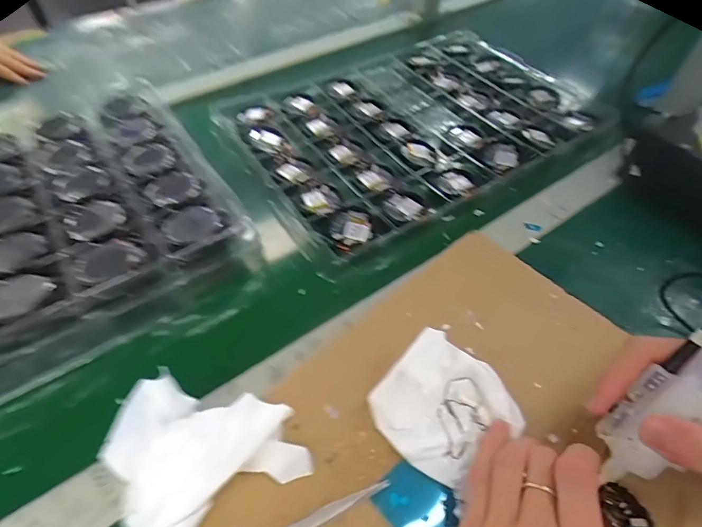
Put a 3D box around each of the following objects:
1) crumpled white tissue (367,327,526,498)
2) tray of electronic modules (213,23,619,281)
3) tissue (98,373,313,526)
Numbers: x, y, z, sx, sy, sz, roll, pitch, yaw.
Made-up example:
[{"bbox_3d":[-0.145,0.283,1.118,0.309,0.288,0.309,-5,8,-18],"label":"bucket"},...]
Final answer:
[{"bbox_3d":[0.063,0.098,0.288,0.085,0.018,0.081,37,61,26],"label":"crumpled white tissue"},{"bbox_3d":[0.070,-0.195,0.530,0.423,0.020,0.332,-26,56,-19],"label":"tray of electronic modules"},{"bbox_3d":[-0.093,0.114,0.262,0.111,0.055,0.090,-28,57,-20],"label":"tissue"}]

